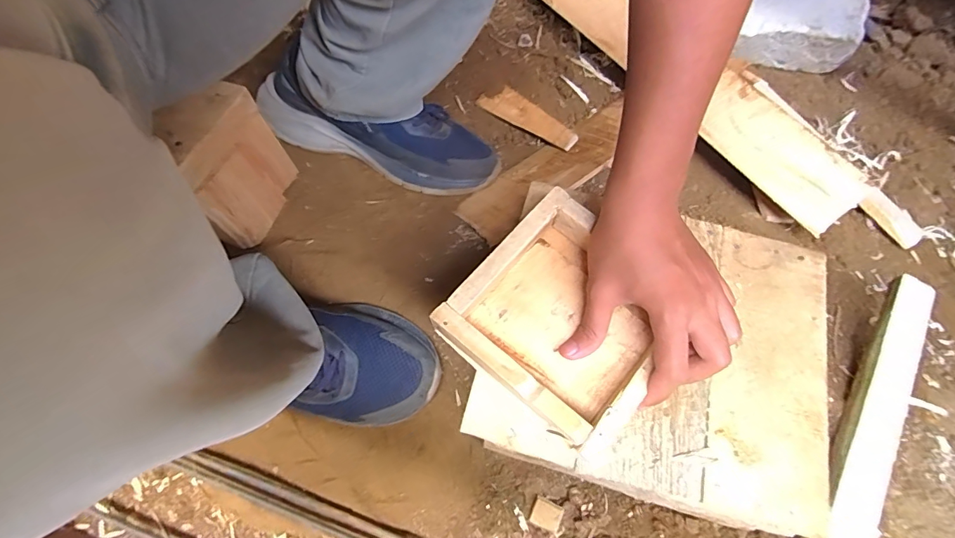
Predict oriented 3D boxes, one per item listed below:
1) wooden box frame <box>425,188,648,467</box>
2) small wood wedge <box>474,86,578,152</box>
[{"bbox_3d":[0.063,0.041,0.339,0.147,0.046,0.158,41,78,12],"label":"wooden box frame"},{"bbox_3d":[0.067,-0.208,0.597,0.155,0.006,0.038,36,90,23],"label":"small wood wedge"}]

